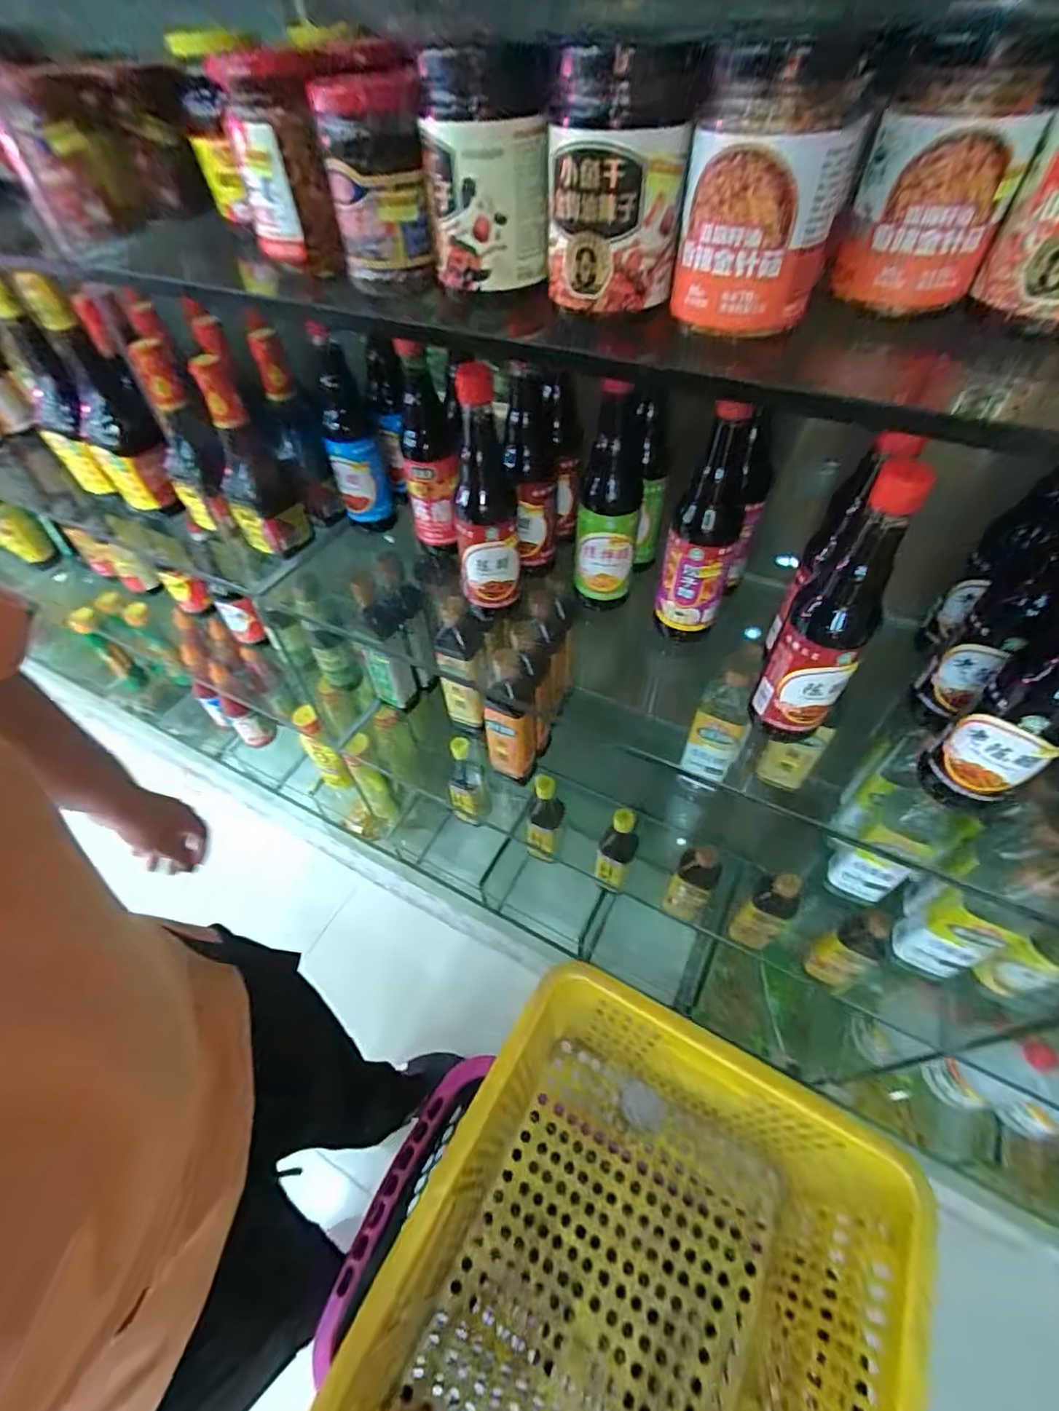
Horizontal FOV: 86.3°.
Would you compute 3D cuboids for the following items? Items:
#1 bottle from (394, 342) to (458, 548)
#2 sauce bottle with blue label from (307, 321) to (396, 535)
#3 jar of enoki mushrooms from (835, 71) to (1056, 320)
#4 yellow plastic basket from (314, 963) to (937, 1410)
[{"bbox_3d":[-0.108,-0.270,0.591,0.054,0.201,0.058,-11,51,-6],"label":"bottle"},{"bbox_3d":[-0.201,-0.284,0.654,0.061,0.200,0.052,-16,52,-10],"label":"sauce bottle with blue label"},{"bbox_3d":[0.206,-0.259,0.287,0.064,0.077,0.076,24,56,21],"label":"jar of enoki mushrooms"},{"bbox_3d":[0.055,0.612,0.512,0.362,0.326,0.537,23,55,20],"label":"yellow plastic basket"}]

